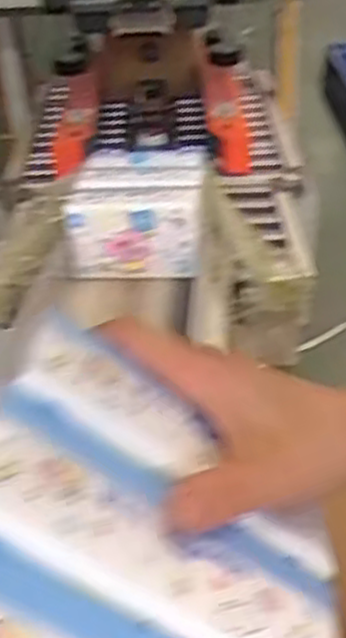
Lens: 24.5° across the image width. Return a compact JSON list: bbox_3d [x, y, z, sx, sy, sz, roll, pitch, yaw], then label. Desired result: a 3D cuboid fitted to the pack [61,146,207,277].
[{"bbox_3d":[-0.037,-0.123,0.915,0.146,0.086,0.155,1,32,6],"label":"pack"}]

